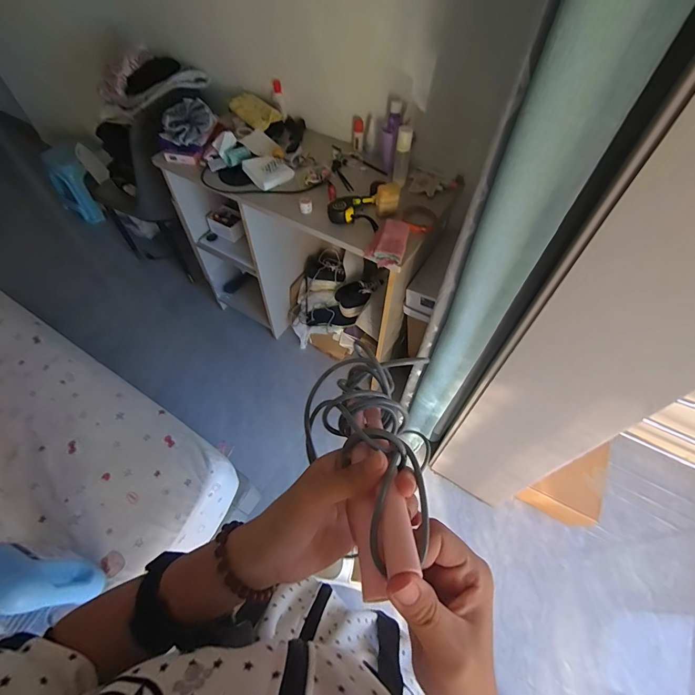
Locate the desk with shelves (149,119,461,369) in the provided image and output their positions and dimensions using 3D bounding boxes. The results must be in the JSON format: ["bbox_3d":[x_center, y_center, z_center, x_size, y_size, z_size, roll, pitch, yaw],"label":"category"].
[{"bbox_3d":[-0.149,-0.351,1.363,0.850,0.719,0.373,27,61,15],"label":"desk with shelves"}]

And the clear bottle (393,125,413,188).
[{"bbox_3d":[0.154,-0.537,1.031,0.039,0.158,0.033,8,58,4],"label":"clear bottle"}]

